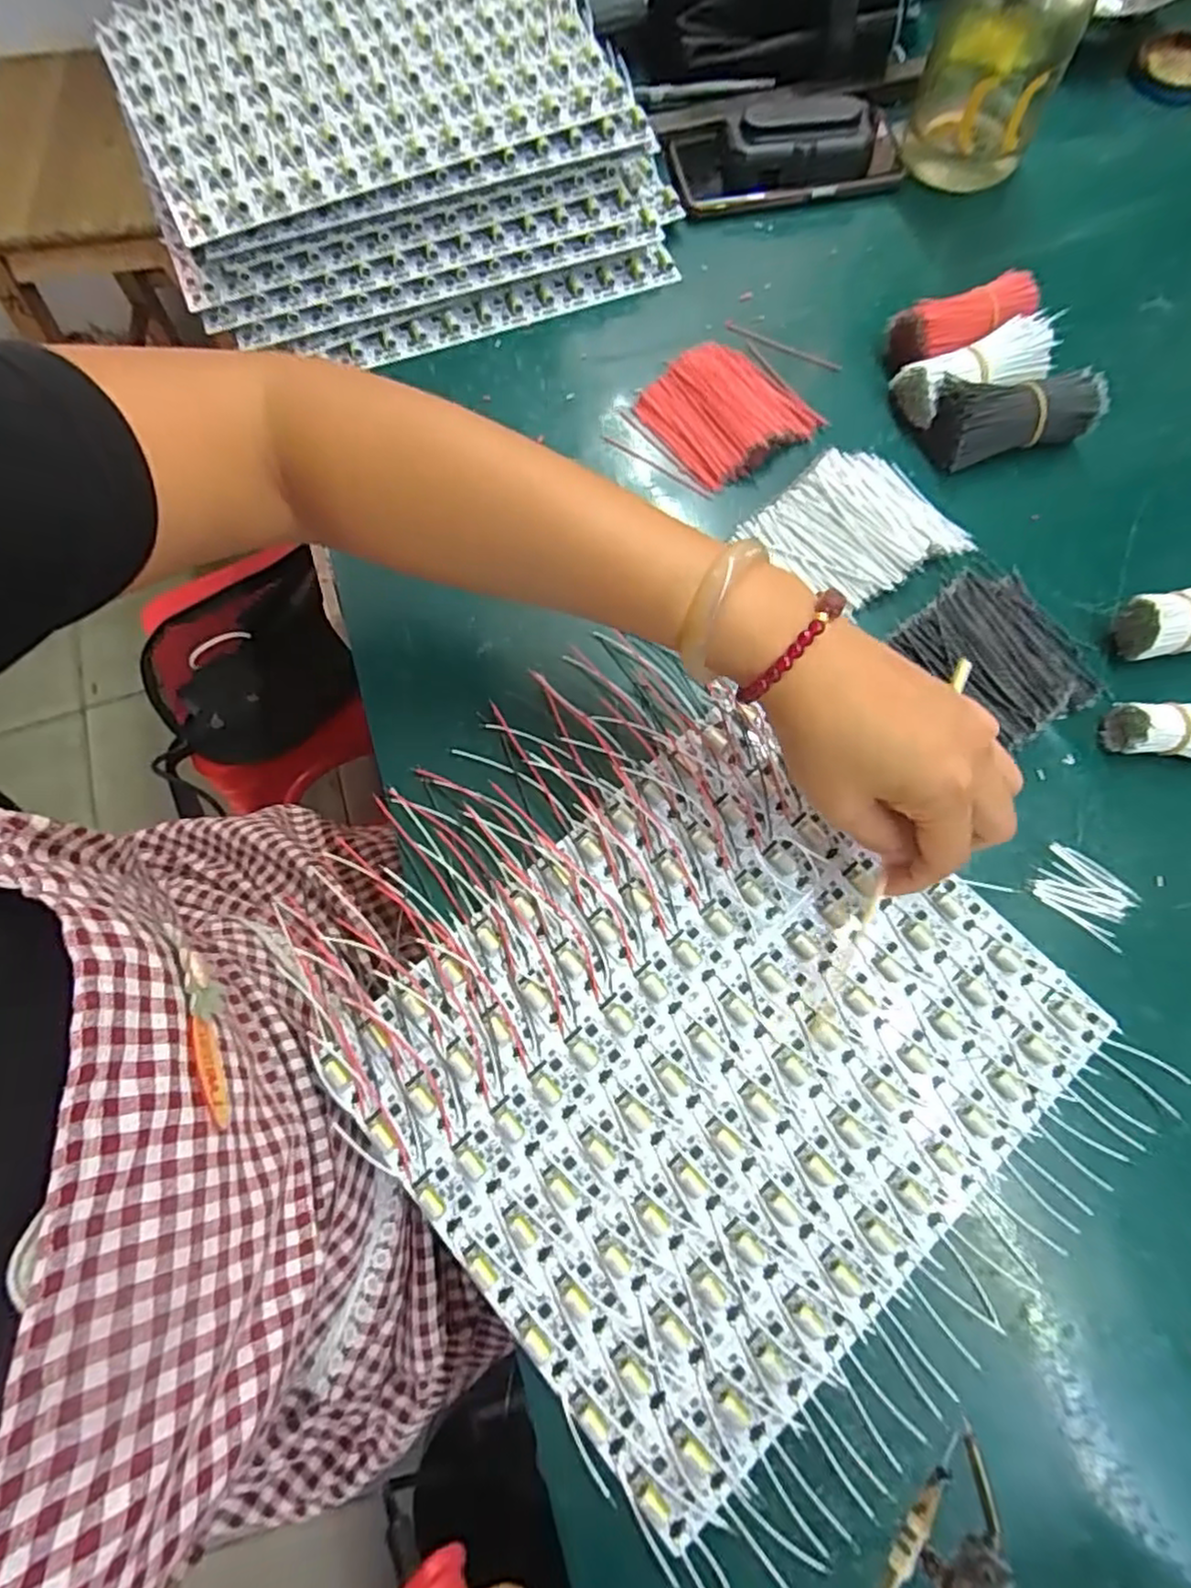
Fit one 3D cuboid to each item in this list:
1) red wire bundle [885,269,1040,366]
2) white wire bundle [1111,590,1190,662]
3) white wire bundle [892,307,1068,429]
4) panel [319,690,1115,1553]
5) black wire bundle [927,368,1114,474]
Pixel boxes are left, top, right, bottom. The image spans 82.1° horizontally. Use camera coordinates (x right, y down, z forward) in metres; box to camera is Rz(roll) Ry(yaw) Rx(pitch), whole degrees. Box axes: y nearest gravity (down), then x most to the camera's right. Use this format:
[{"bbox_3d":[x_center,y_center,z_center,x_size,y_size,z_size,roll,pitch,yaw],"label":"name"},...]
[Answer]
[{"bbox_3d":[0.237,-0.300,0.438,0.091,0.034,0.039,-19,74,-4],"label":"red wire bundle"},{"bbox_3d":[0.317,-0.092,0.373,0.050,0.030,0.030,-8,73,-1],"label":"white wire bundle"},{"bbox_3d":[0.238,-0.263,0.424,0.089,0.034,0.039,-17,74,-4],"label":"white wire bundle"},{"bbox_3d":[0.053,0.119,0.320,0.276,0.011,0.238,-42,77,-11],"label":"panel"},{"bbox_3d":[0.254,-0.232,0.416,0.094,0.035,0.042,-11,73,-3],"label":"black wire bundle"}]

